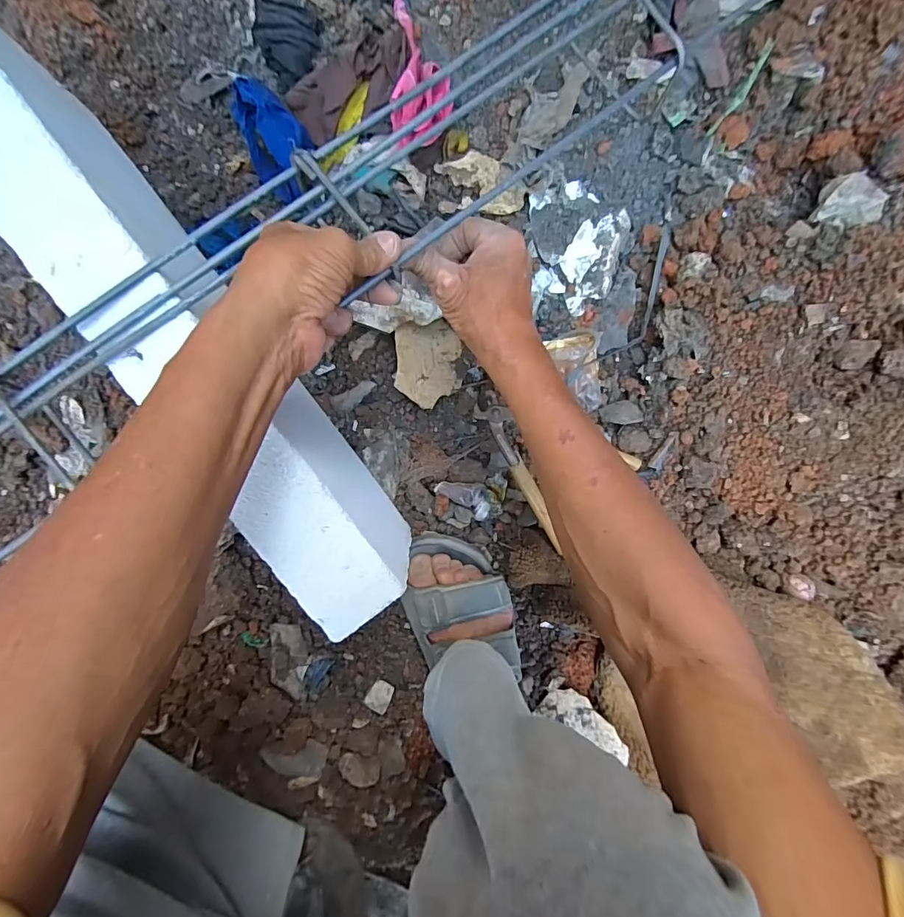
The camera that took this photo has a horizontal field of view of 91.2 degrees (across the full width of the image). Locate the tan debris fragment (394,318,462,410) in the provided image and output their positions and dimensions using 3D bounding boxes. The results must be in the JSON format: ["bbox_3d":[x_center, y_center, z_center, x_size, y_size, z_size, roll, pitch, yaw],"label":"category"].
[{"bbox_3d":[-0.028,-0.118,0.548,0.087,0.006,0.113,5,74,-28],"label":"tan debris fragment"}]

